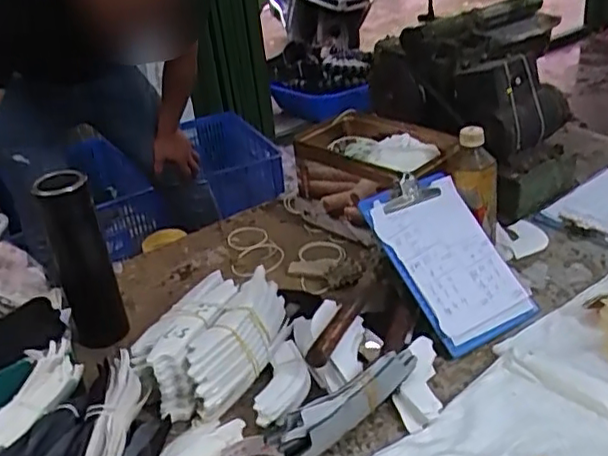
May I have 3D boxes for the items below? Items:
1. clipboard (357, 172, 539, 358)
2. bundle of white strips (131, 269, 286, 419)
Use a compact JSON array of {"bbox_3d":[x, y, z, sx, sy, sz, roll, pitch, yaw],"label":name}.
[{"bbox_3d":[0.182,0.036,0.813,0.150,0.016,0.228,-22,67,-27],"label":"clipboard"},{"bbox_3d":[-0.102,0.128,0.760,0.123,0.076,0.203,11,34,28],"label":"bundle of white strips"}]

